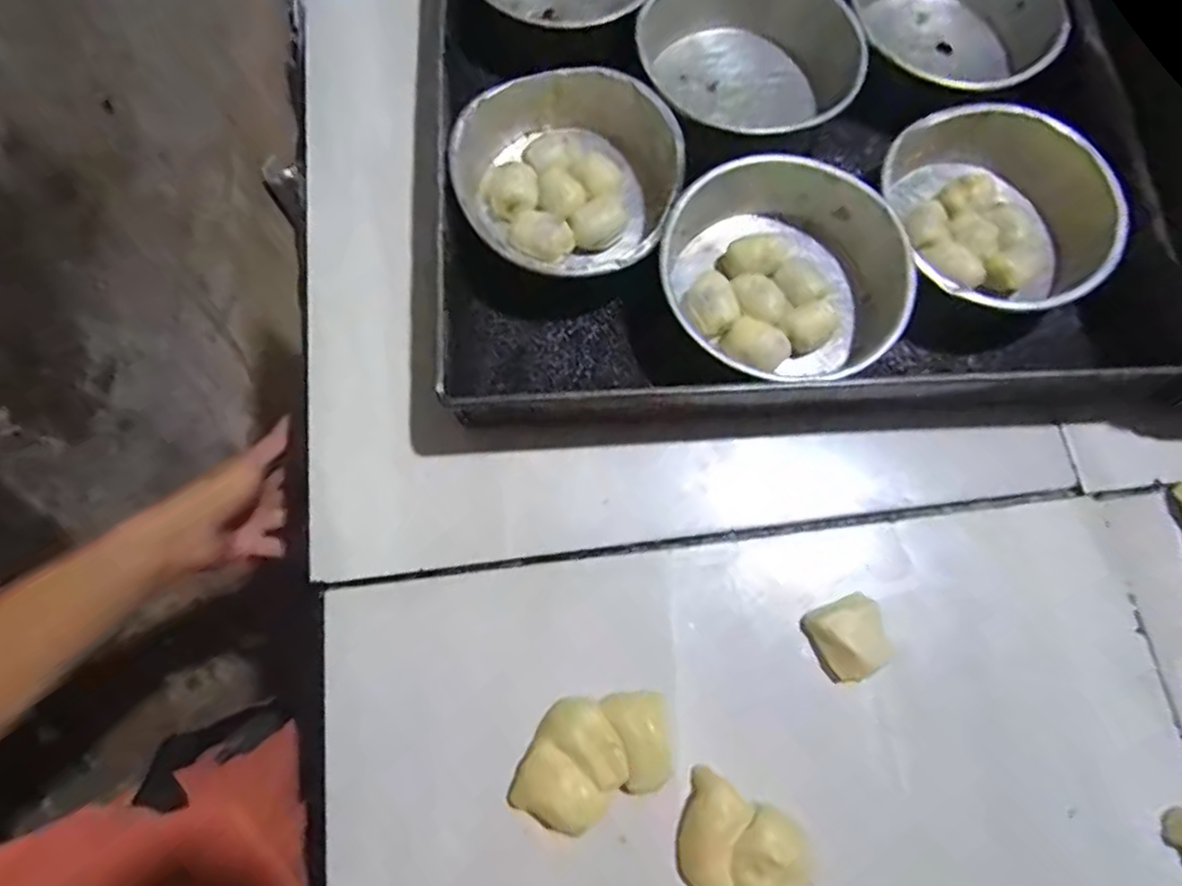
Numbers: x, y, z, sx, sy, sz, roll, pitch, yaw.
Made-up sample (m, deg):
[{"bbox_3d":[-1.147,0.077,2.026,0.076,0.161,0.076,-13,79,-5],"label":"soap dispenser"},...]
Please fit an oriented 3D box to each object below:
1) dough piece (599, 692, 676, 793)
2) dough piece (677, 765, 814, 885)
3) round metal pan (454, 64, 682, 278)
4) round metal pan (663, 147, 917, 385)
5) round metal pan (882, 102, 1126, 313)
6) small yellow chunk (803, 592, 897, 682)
[{"bbox_3d":[0.030,0.166,0.370,0.034,0.024,0.052,-17,74,-4],"label":"dough piece"},{"bbox_3d":[0.083,0.217,0.355,0.068,0.020,0.054,18,74,6],"label":"dough piece"},{"bbox_3d":[-0.014,-0.175,0.446,0.144,0.057,0.153,0,73,1],"label":"round metal pan"},{"bbox_3d":[0.126,-0.115,0.438,0.155,0.049,0.144,15,74,5],"label":"round metal pan"},{"bbox_3d":[0.271,-0.154,0.455,0.144,0.051,0.155,-23,74,-6],"label":"round metal pan"},{"bbox_3d":[0.156,0.117,0.393,0.046,0.019,0.044,-21,74,-6],"label":"small yellow chunk"}]

